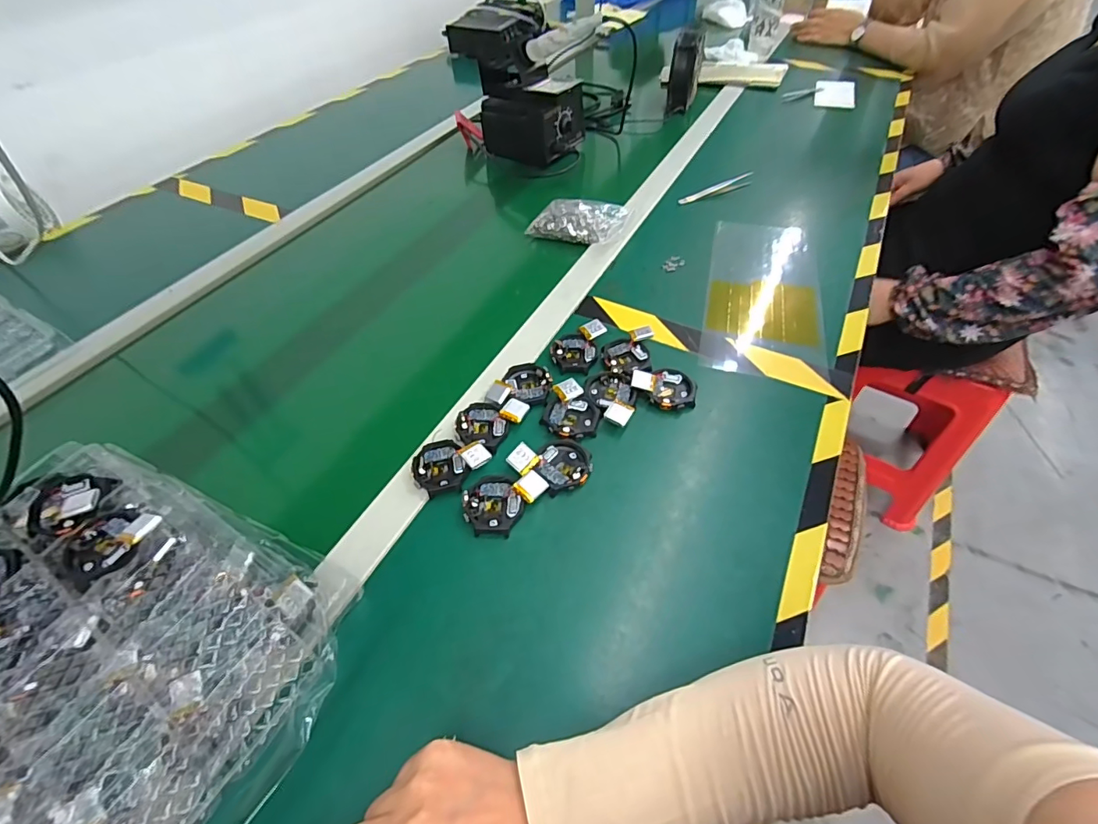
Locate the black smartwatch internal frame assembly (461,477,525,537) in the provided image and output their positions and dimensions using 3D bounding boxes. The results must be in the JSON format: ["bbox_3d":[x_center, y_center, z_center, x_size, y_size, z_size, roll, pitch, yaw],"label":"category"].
[{"bbox_3d":[-0.045,0.074,0.396,0.045,0.012,0.049,-1,50,1],"label":"black smartwatch internal frame assembly"}]

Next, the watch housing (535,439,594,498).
[{"bbox_3d":[0.014,0.048,0.424,0.047,0.015,0.045,-1,50,1],"label":"watch housing"}]

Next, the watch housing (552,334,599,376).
[{"bbox_3d":[0.026,-0.062,0.509,0.046,0.007,0.055,-8,50,-5],"label":"watch housing"}]

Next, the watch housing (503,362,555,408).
[{"bbox_3d":[-0.020,-0.027,0.480,0.044,0.013,0.055,-12,51,-8],"label":"watch housing"}]

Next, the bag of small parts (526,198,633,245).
[{"bbox_3d":[0.046,-0.270,0.674,0.122,0.026,0.087,16,52,15],"label":"bag of small parts"}]

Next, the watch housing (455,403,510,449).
[{"bbox_3d":[-0.061,0.012,0.448,0.047,0.011,0.043,-1,50,1],"label":"watch housing"}]

